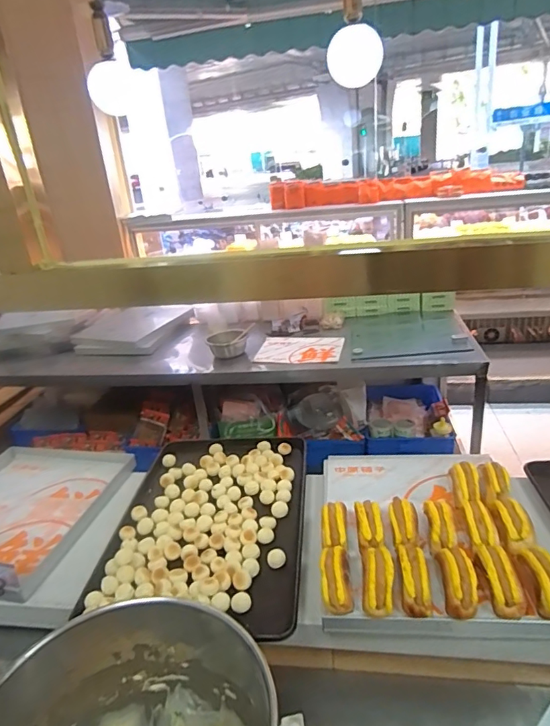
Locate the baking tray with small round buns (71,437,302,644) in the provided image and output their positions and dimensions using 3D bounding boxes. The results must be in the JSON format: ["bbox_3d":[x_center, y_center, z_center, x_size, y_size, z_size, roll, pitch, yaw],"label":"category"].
[{"bbox_3d":[-0.138,0.332,1.066,0.395,0.032,0.574,-2,24,6],"label":"baking tray with small round buns"}]

